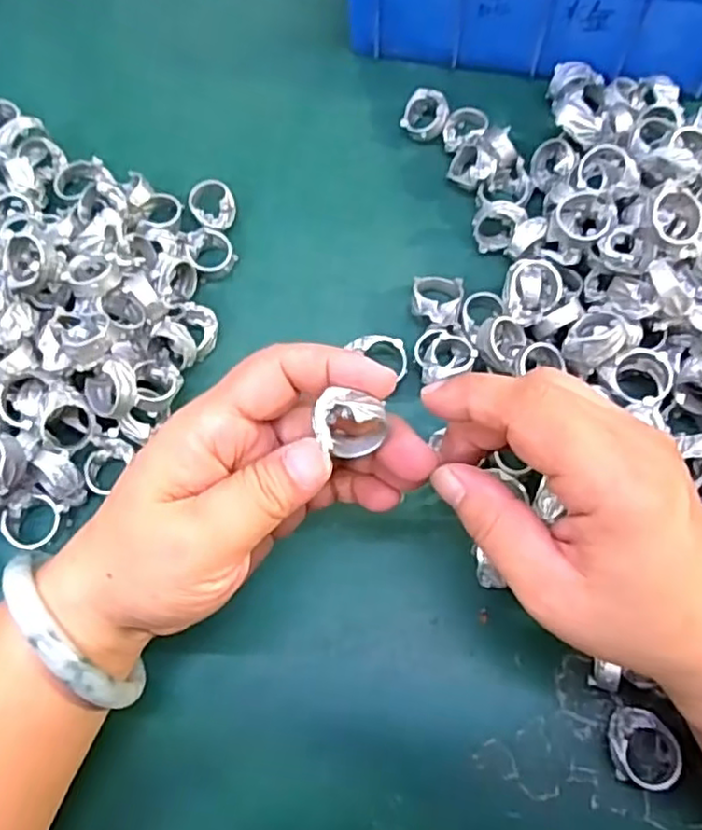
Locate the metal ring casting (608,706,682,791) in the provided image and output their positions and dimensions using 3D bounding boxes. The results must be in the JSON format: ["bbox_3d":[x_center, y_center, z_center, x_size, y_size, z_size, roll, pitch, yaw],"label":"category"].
[{"bbox_3d":[0.116,0.132,0.265,0.026,0.015,0.028,8,70,3],"label":"metal ring casting"}]

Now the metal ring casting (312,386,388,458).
[{"bbox_3d":[0.001,0.004,0.226,0.025,0.026,0.014,-23,69,-7],"label":"metal ring casting"}]

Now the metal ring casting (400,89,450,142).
[{"bbox_3d":[0.042,-0.171,0.380,0.028,0.010,0.028,37,102,24],"label":"metal ring casting"}]

